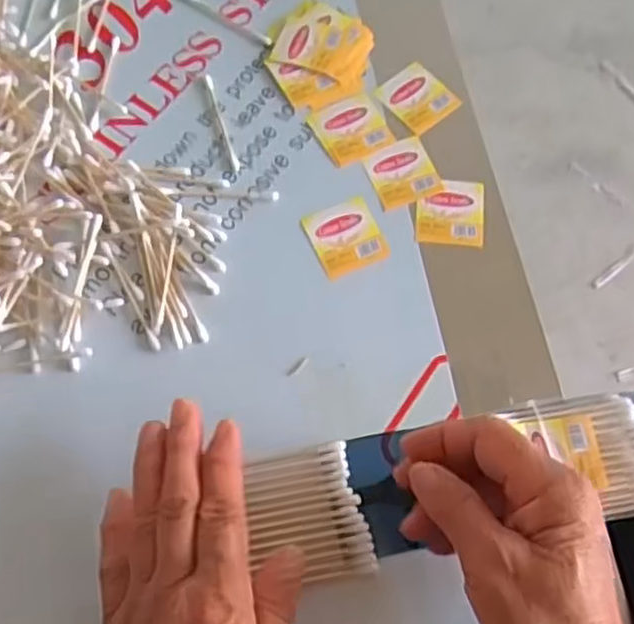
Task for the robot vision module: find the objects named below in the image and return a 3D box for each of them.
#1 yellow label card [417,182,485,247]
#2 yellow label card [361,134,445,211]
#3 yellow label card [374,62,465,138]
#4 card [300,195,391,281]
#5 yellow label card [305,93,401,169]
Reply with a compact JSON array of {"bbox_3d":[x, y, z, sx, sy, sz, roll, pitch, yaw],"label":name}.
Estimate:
[{"bbox_3d":[0.079,-0.060,0.450,0.038,0.004,0.043,6,68,0],"label":"yellow label card"},{"bbox_3d":[0.052,-0.086,0.460,0.041,0.004,0.043,-20,70,-10],"label":"yellow label card"},{"bbox_3d":[0.064,-0.138,0.482,0.039,0.004,0.044,-37,74,-15],"label":"yellow label card"},{"bbox_3d":[0.017,-0.044,0.443,0.040,0.004,0.043,-22,71,-11],"label":"card"},{"bbox_3d":[0.022,-0.115,0.472,0.043,0.004,0.043,-23,71,-11],"label":"yellow label card"}]

